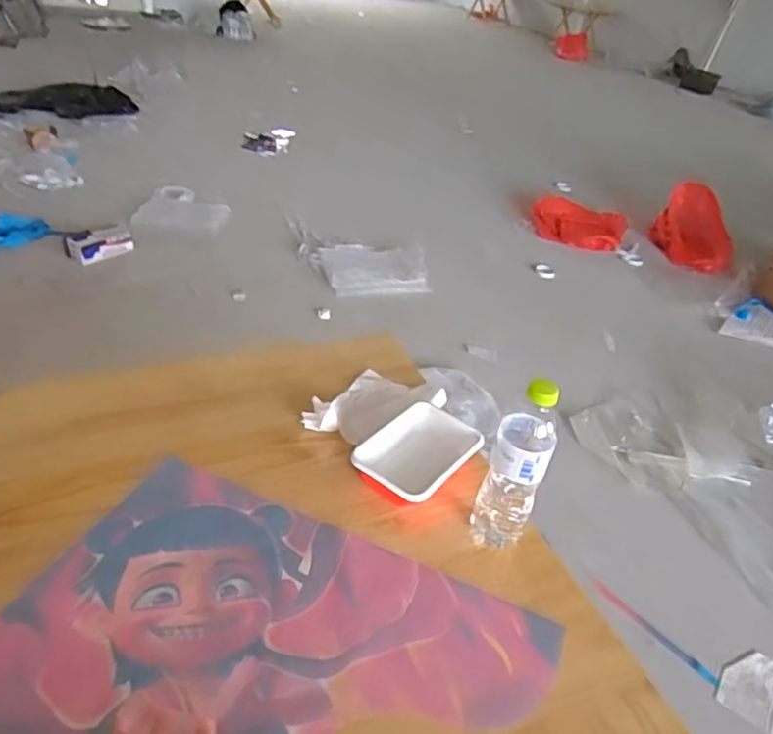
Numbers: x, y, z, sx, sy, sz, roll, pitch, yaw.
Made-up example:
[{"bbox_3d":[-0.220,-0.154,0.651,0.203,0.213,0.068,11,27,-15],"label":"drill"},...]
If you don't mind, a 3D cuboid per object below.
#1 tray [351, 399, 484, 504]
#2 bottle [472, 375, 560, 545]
[{"bbox_3d":[0.048,0.122,0.877,0.131,0.049,0.172,30,41,28],"label":"tray"},{"bbox_3d":[0.157,0.117,0.749,0.065,0.242,0.074,17,37,13],"label":"bottle"}]

